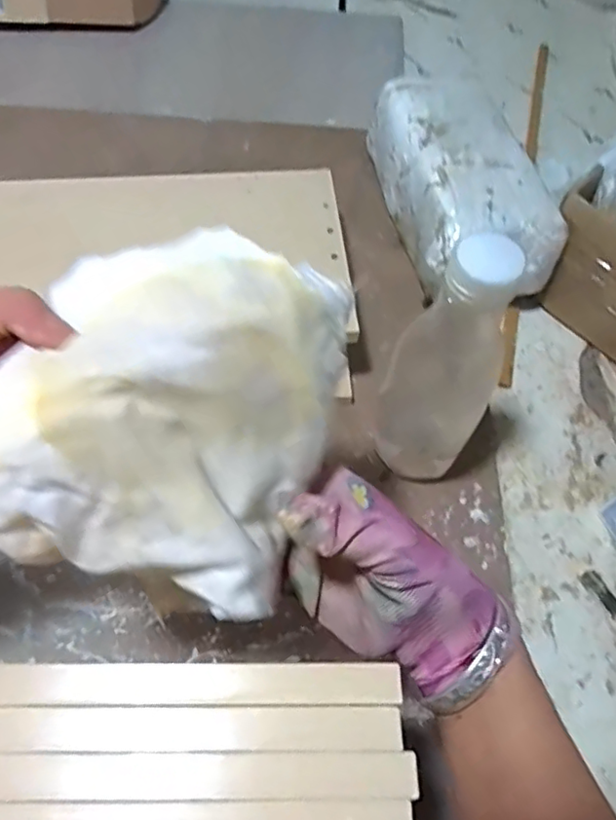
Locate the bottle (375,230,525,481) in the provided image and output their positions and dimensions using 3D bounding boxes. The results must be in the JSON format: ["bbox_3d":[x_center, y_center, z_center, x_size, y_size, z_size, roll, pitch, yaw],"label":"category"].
[{"bbox_3d":[0.093,-0.023,0.398,0.064,0.206,0.059,1,61,-1],"label":"bottle"}]

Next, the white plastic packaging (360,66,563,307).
[{"bbox_3d":[0.149,-0.217,0.601,0.109,0.123,0.243,-15,62,-10],"label":"white plastic packaging"}]

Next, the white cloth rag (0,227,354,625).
[{"bbox_3d":[-0.054,-0.002,0.235,0.134,0.034,0.142,19,85,-15],"label":"white cloth rag"}]

